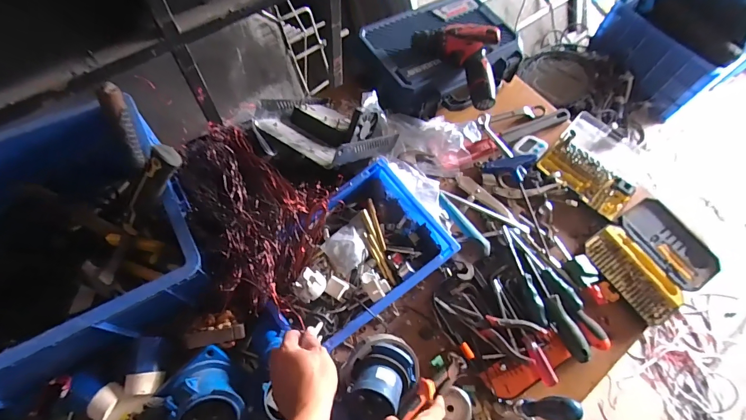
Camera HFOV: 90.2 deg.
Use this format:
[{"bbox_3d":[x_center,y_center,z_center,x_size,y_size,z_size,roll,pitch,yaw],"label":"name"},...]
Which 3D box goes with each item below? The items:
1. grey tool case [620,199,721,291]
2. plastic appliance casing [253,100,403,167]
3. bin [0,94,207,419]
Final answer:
[{"bbox_3d":[0.603,0.063,0.753,0.135,0.023,0.182,-30,69,-17],"label":"grey tool case"},{"bbox_3d":[-0.085,-0.159,0.700,0.214,0.089,0.214,30,42,15],"label":"plastic appliance casing"},{"bbox_3d":[-0.519,0.075,0.556,0.460,0.163,0.360,-28,68,-17],"label":"bin"}]

